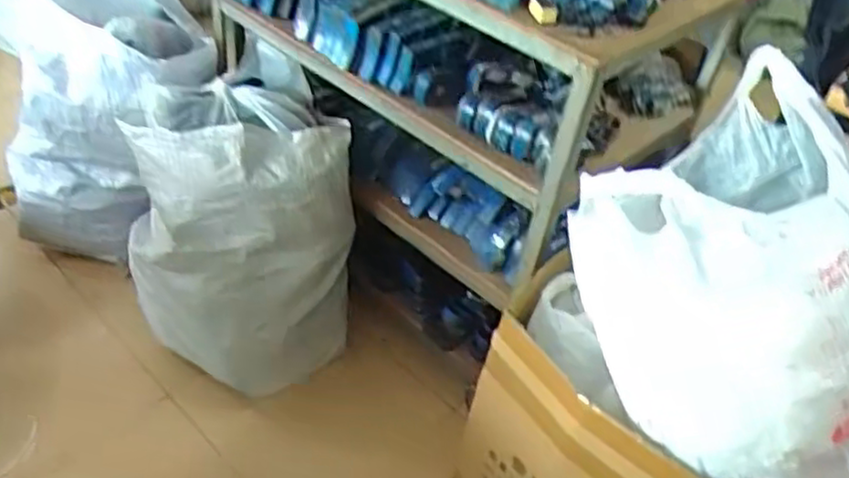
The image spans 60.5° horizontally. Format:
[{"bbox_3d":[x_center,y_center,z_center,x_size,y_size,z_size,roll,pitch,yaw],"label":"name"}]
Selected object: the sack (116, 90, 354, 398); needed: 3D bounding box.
[{"bbox_3d":[-0.439,0.027,1.686,0.525,0.567,0.394,-1,44,-8],"label":"sack"}]

